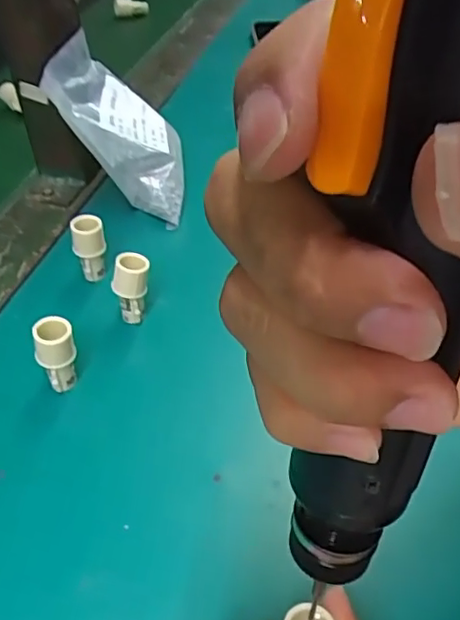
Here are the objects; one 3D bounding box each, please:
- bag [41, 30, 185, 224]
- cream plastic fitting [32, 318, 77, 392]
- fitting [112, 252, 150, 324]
[{"bbox_3d":[-0.077,-0.128,0.434,0.042,0.125,0.097,-29,34,36],"label":"bag"},{"bbox_3d":[-0.089,0.023,0.314,0.019,0.038,0.016,-14,46,-12],"label":"cream plastic fitting"},{"bbox_3d":[-0.056,-0.011,0.353,0.021,0.042,0.017,-6,45,-5],"label":"fitting"}]

